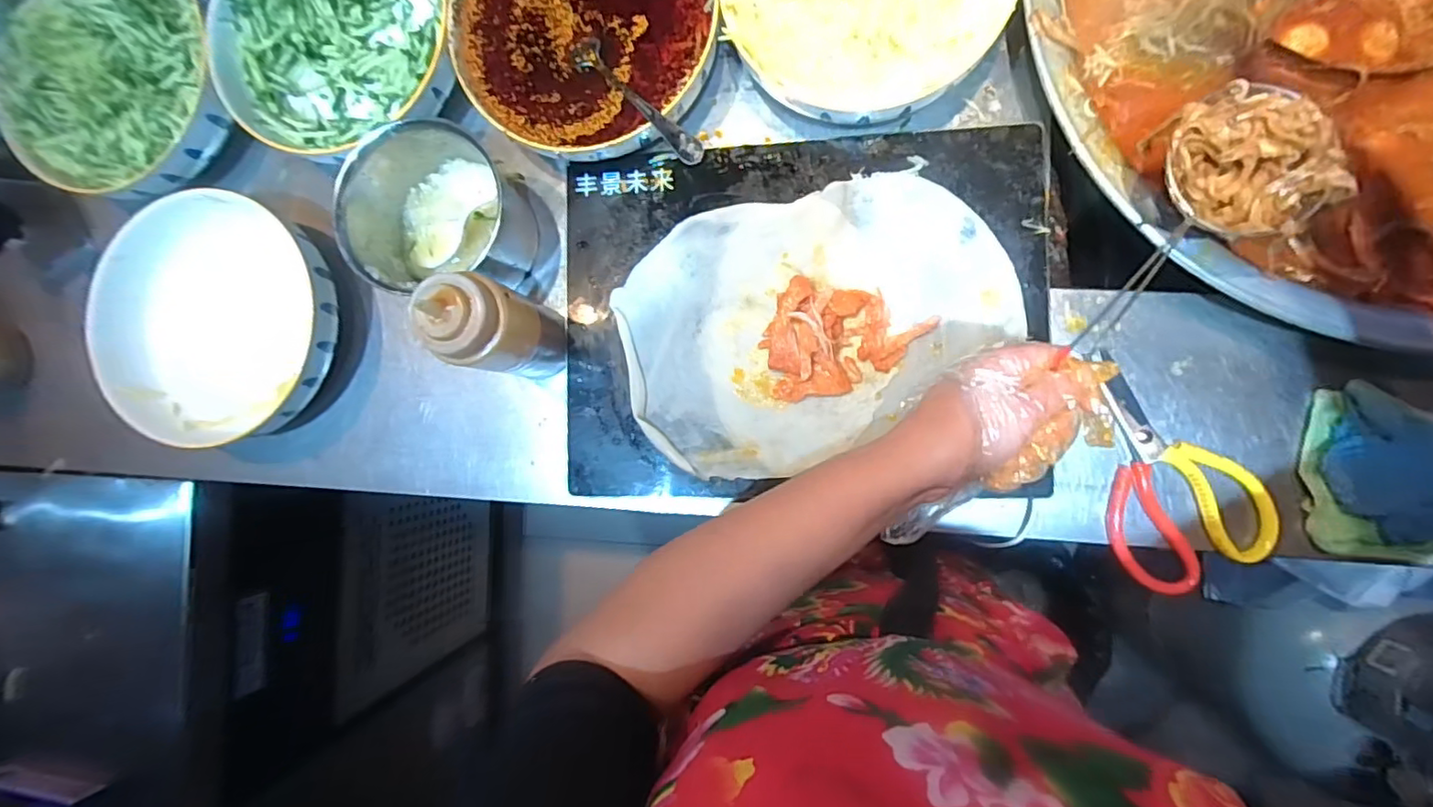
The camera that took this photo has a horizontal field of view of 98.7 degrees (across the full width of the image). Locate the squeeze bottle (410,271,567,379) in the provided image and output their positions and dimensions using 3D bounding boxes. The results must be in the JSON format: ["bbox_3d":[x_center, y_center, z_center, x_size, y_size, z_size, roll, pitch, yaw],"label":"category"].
[{"bbox_3d":[-0.167,-0.055,0.468,0.058,0.146,0.068,3,91,6],"label":"squeeze bottle"}]

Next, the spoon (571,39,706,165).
[{"bbox_3d":[-0.064,-0.243,0.496,0.027,0.013,0.159,-43,72,5],"label":"spoon"}]

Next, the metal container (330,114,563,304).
[{"bbox_3d":[-0.225,-0.158,0.528,0.138,0.110,0.129,0,90,6],"label":"metal container"}]

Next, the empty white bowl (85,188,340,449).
[{"bbox_3d":[-0.450,-0.076,0.577,0.218,0.084,0.224,0,90,6],"label":"empty white bowl"}]

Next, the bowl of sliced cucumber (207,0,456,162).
[{"bbox_3d":[-0.347,-0.332,0.566,0.208,0.055,0.213,0,90,6],"label":"bowl of sliced cucumber"}]

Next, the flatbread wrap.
[{"bbox_3d":[0.079,-0.065,0.504,0.313,0.027,0.217,-13,89,6],"label":"flatbread wrap"}]

